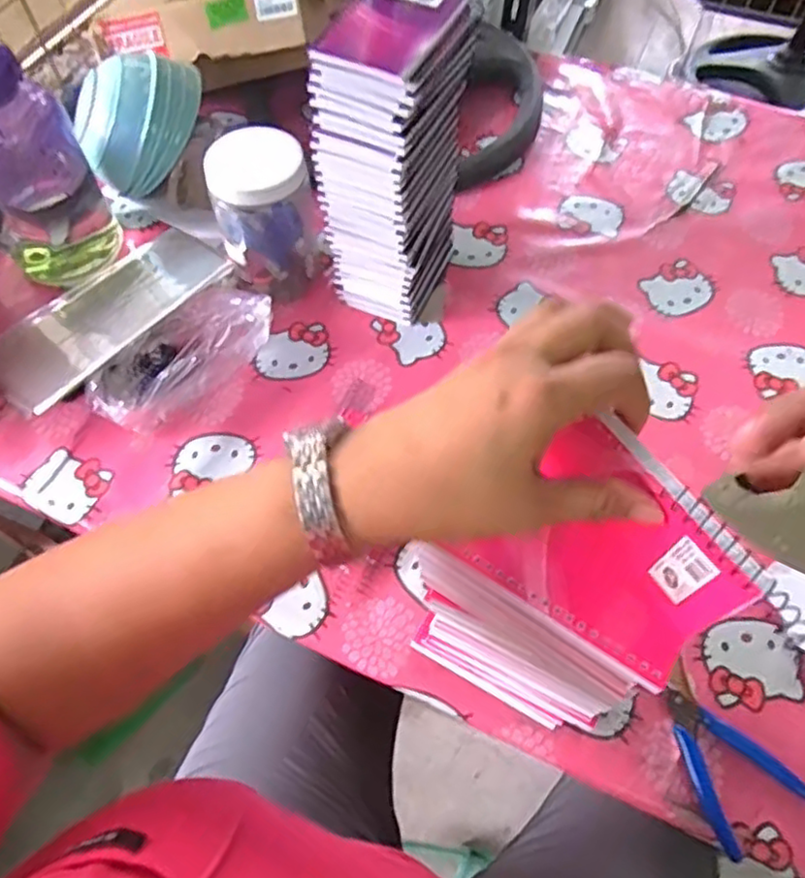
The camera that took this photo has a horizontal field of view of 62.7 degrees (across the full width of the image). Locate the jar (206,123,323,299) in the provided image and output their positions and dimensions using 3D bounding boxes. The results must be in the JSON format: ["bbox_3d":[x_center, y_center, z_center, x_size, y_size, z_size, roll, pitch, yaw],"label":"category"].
[{"bbox_3d":[-0.142,-0.238,0.711,0.102,0.161,0.083,-13,61,-6],"label":"jar"}]

